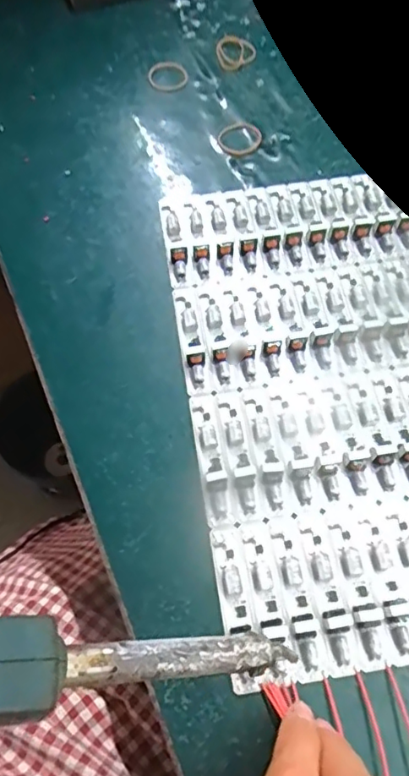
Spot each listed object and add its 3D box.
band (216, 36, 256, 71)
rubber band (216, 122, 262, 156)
[{"bbox_3d":[0.025,-0.269,0.437,0.032,0.004,0.039,-11,65,-5],"label":"band"},{"bbox_3d":[0.026,-0.183,0.400,0.033,0.004,0.030,0,65,0],"label":"rubber band"}]

